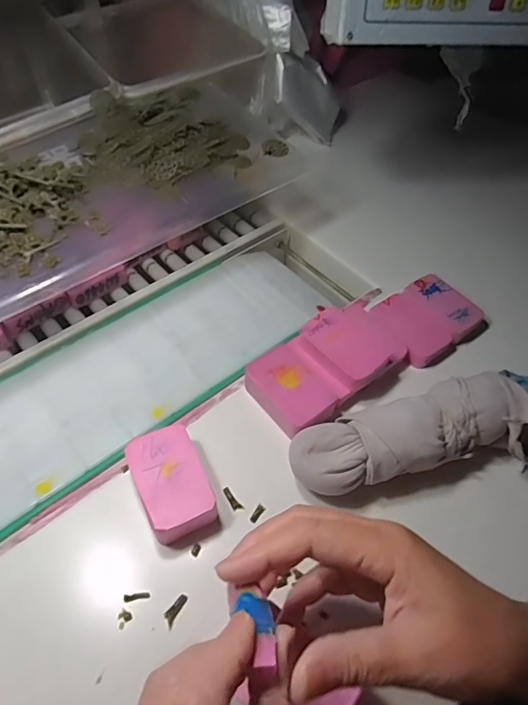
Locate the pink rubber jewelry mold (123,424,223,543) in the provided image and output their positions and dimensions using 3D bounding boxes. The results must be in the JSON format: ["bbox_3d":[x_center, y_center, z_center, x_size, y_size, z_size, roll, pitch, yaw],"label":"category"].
[{"bbox_3d":[-0.065,0.094,0.336,0.046,0.028,0.074,-21,59,-19],"label":"pink rubber jewelry mold"}]

